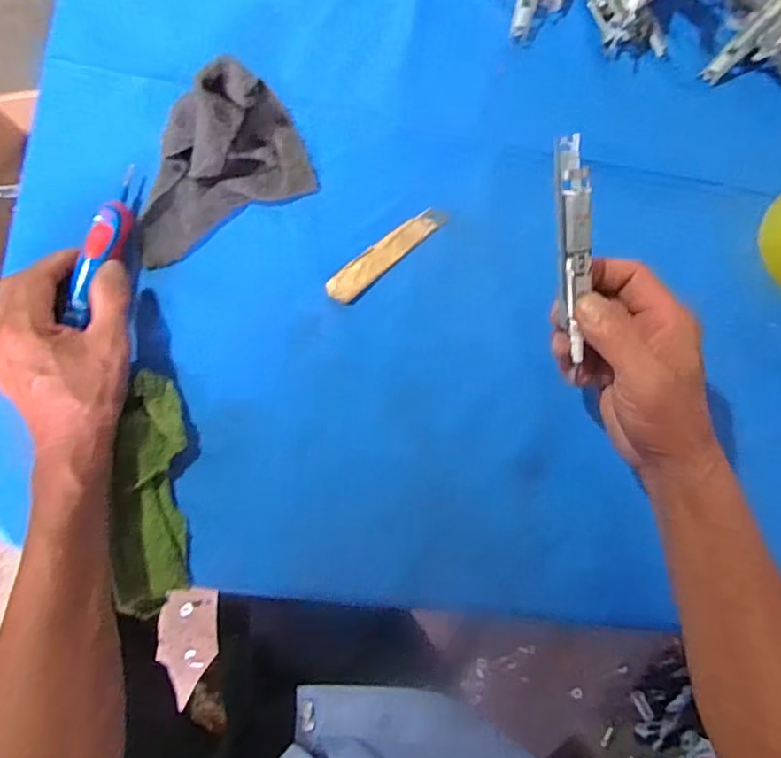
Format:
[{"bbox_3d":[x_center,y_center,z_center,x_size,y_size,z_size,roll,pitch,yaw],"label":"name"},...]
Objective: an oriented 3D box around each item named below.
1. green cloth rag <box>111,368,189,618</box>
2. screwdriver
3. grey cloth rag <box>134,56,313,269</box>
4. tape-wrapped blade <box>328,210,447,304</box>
[{"bbox_3d":[-0.173,0.082,0.417,0.046,0.023,0.170,-3,82,0],"label":"green cloth rag"},{"bbox_3d":[-0.210,-0.102,0.424,0.023,0.017,0.133,11,70,2],"label":"screwdriver"},{"bbox_3d":[-0.142,-0.165,0.437,0.154,0.050,0.096,-29,83,-4],"label":"grey cloth rag"},{"bbox_3d":[-0.004,-0.101,0.453,0.110,0.009,0.023,-43,84,-5],"label":"tape-wrapped blade"}]

